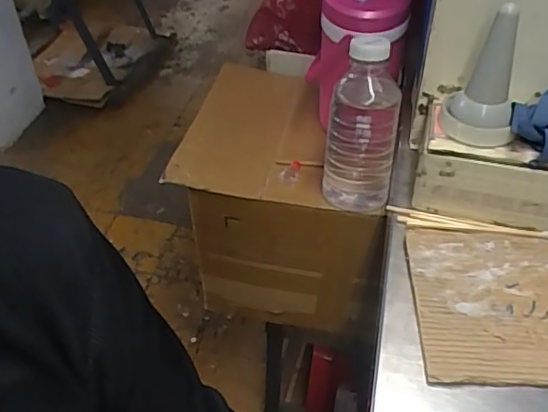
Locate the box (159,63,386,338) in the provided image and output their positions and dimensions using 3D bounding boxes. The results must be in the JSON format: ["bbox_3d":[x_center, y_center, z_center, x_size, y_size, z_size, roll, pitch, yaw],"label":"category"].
[{"bbox_3d":[0.030,-0.021,0.973,0.314,0.305,0.341,8,43,8],"label":"box"}]

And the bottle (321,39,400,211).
[{"bbox_3d":[0.113,-0.093,0.732,0.090,0.220,0.076,7,43,8],"label":"bottle"}]

